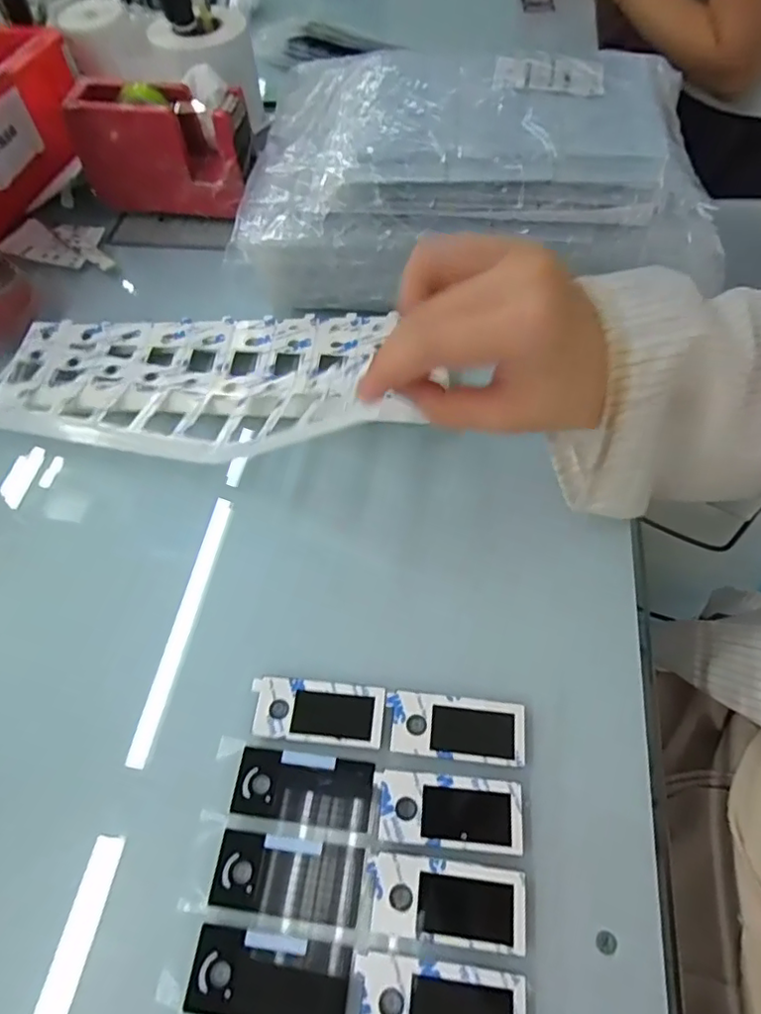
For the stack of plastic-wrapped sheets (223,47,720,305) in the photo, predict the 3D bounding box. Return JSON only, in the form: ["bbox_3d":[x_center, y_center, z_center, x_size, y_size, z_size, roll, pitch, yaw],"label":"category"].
[{"bbox_3d":[0.058,-0.228,0.400,0.292,0.097,0.182,4,58,5],"label":"stack of plastic-wrapped sheets"}]

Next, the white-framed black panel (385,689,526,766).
[{"bbox_3d":[0.034,0.099,0.260,0.061,0.004,0.027,5,58,6],"label":"white-framed black panel"}]

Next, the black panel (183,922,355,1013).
[{"bbox_3d":[-0.041,0.176,0.216,0.059,0.004,0.026,5,59,6],"label":"black panel"}]

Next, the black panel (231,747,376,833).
[{"bbox_3d":[-0.034,0.121,0.250,0.059,0.004,0.027,5,59,6],"label":"black panel"}]

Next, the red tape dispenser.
[{"bbox_3d":[-0.168,-0.283,0.456,0.128,0.079,0.045,7,59,7],"label":"red tape dispenser"}]

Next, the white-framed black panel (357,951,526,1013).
[{"bbox_3d":[0.022,0.182,0.209,0.061,0.004,0.026,5,59,6],"label":"white-framed black panel"}]

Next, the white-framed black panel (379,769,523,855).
[{"bbox_3d":[0.029,0.127,0.242,0.059,0.004,0.026,4,58,5],"label":"white-framed black panel"}]

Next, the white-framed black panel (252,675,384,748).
[{"bbox_3d":[-0.029,0.093,0.266,0.060,0.004,0.026,4,58,5],"label":"white-framed black panel"}]

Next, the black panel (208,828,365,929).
[{"bbox_3d":[-0.037,0.148,0.232,0.058,0.004,0.027,5,59,6],"label":"black panel"}]

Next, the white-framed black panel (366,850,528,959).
[{"bbox_3d":[0.026,0.154,0.226,0.060,0.004,0.026,5,59,6],"label":"white-framed black panel"}]

